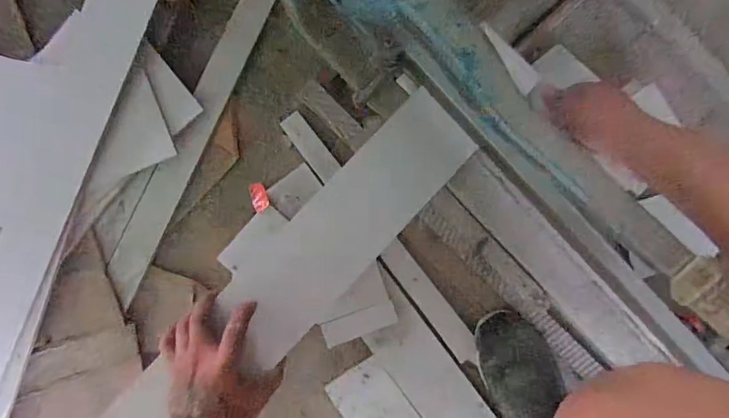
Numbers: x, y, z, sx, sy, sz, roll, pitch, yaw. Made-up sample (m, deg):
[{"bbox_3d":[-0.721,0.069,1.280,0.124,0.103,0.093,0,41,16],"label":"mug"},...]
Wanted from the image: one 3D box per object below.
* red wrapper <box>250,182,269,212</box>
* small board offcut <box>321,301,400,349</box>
[{"bbox_3d":[-0.144,-0.018,0.574,0.023,0.010,0.053,-30,54,-2],"label":"red wrapper"},{"bbox_3d":[-0.005,0.156,0.574,0.100,0.010,0.037,-19,92,1],"label":"small board offcut"}]

